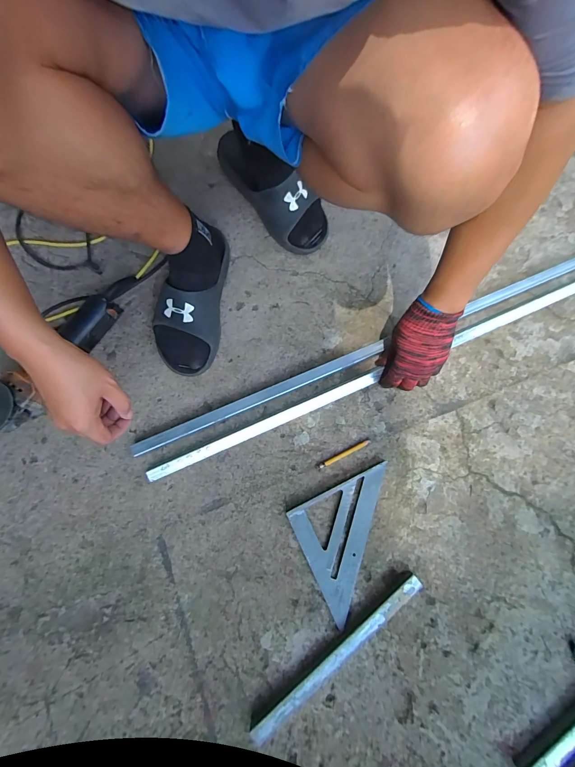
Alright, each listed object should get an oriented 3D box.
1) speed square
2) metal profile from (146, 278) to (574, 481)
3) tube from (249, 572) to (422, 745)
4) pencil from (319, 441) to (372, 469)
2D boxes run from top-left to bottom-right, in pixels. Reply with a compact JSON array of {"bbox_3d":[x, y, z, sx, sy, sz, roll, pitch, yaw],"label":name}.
[{"bbox_3d":[0.109,0.239,0.502,0.168,0.015,0.166,-25,75,-7],"label":"speed square"},{"bbox_3d":[0.241,-0.055,0.570,0.993,0.031,0.028,-24,75,-5],"label":"metal profile"},{"bbox_3d":[0.072,0.375,0.456,0.293,0.024,0.023,-37,77,-10],"label":"tube"},{"bbox_3d":[0.095,0.116,0.542,0.093,0.005,0.008,-25,75,-7],"label":"pencil"}]

